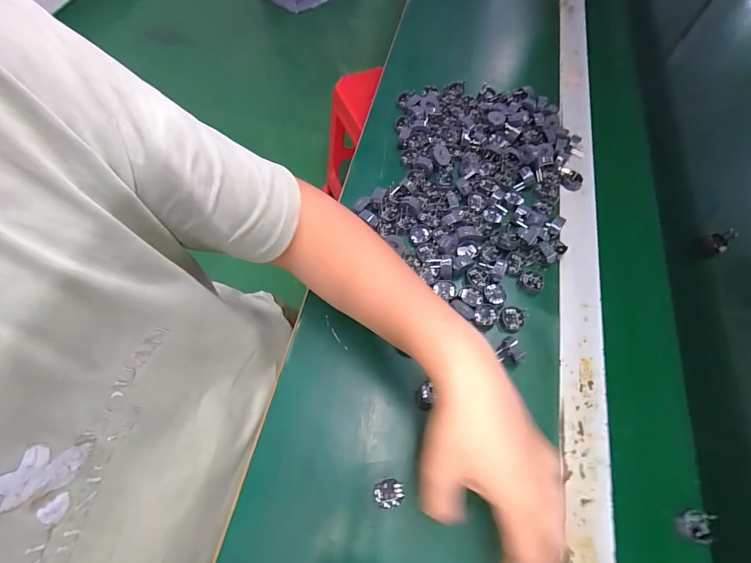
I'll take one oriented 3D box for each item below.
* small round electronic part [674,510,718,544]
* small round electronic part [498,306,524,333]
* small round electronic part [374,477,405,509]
[{"bbox_3d":[0.301,0.230,0.353,0.032,0.014,0.026,12,63,4],"label":"small round electronic part"},{"bbox_3d":[0.157,0.044,0.432,0.028,0.007,0.029,1,63,-2],"label":"small round electronic part"},{"bbox_3d":[0.012,0.198,0.352,0.025,0.012,0.024,1,63,-2],"label":"small round electronic part"}]

